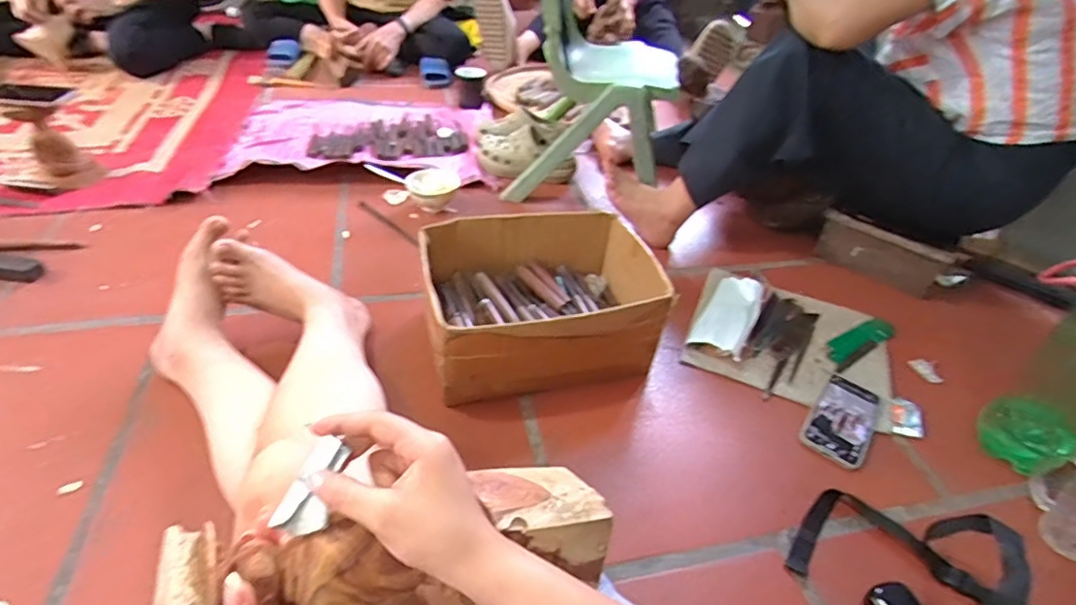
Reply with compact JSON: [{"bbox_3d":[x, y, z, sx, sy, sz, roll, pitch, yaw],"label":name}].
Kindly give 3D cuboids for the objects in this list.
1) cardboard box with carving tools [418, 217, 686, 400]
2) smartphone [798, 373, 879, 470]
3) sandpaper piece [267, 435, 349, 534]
[{"bbox_3d":[0.004,-0.006,0.822,0.324,0.148,0.262,-8,42,-12],"label":"cardboard box with carving tools"},{"bbox_3d":[0.442,0.164,0.786,0.081,0.011,0.169,33,46,25],"label":"smartphone"},{"bbox_3d":[-0.142,0.118,0.347,0.030,0.012,0.059,20,71,19],"label":"sandpaper piece"}]

